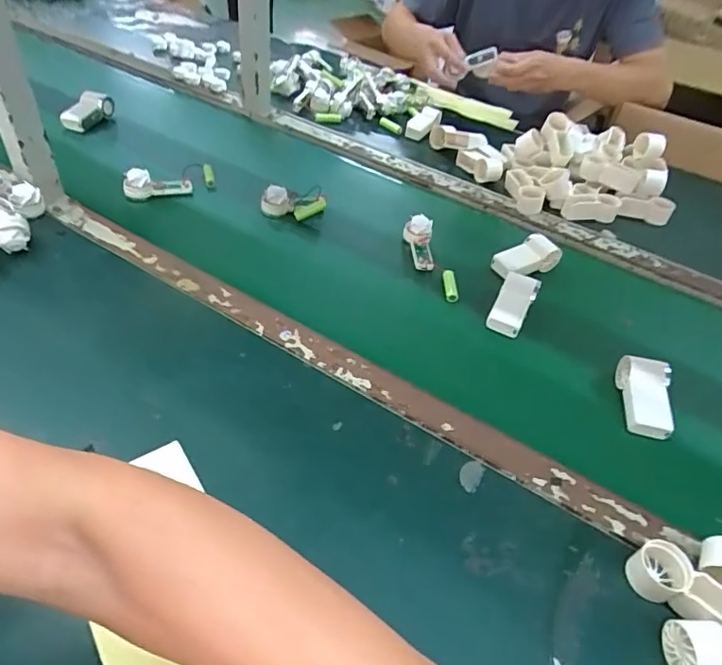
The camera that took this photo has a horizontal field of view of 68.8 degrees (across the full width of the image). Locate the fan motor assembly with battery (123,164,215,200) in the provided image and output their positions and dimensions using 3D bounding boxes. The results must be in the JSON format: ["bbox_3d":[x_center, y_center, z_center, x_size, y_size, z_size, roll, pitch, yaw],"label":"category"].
[{"bbox_3d":[-0.287,-0.235,0.810,0.064,0.041,0.141,37,52,26],"label":"fan motor assembly with battery"}]

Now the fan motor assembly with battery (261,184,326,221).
[{"bbox_3d":[-0.101,-0.195,0.798,0.094,0.038,0.056,-13,48,-20],"label":"fan motor assembly with battery"}]

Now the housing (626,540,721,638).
[{"bbox_3d":[0.266,0.209,0.420,0.044,0.027,0.095,-29,41,-31],"label":"housing"}]

